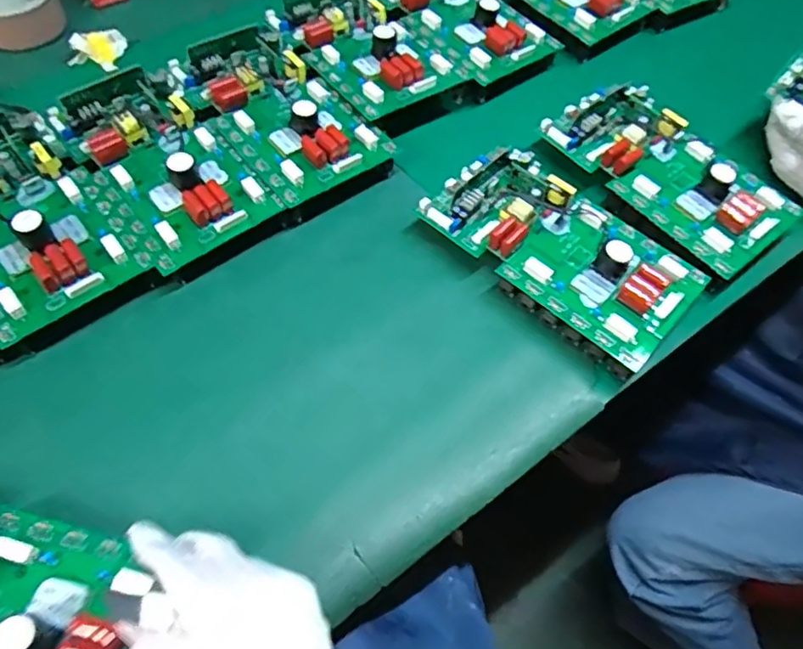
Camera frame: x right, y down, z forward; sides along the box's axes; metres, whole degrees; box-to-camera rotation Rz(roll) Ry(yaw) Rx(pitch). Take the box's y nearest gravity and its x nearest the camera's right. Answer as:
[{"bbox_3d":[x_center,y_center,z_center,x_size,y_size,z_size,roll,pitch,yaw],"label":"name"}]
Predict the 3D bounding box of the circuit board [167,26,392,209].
[{"bbox_3d":[-0.121,-0.201,0.565,0.132,0.036,0.209,-35,69,-21],"label":"circuit board"}]

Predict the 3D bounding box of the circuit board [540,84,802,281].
[{"bbox_3d":[0.251,-0.152,0.556,0.114,0.046,0.228,-34,67,-21],"label":"circuit board"}]

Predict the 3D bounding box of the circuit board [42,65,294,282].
[{"bbox_3d":[-0.207,-0.147,0.528,0.123,0.040,0.210,-33,67,-21],"label":"circuit board"}]

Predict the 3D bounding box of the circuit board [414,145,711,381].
[{"bbox_3d":[0.137,-0.073,0.504,0.229,0.049,0.120,41,65,18],"label":"circuit board"}]

